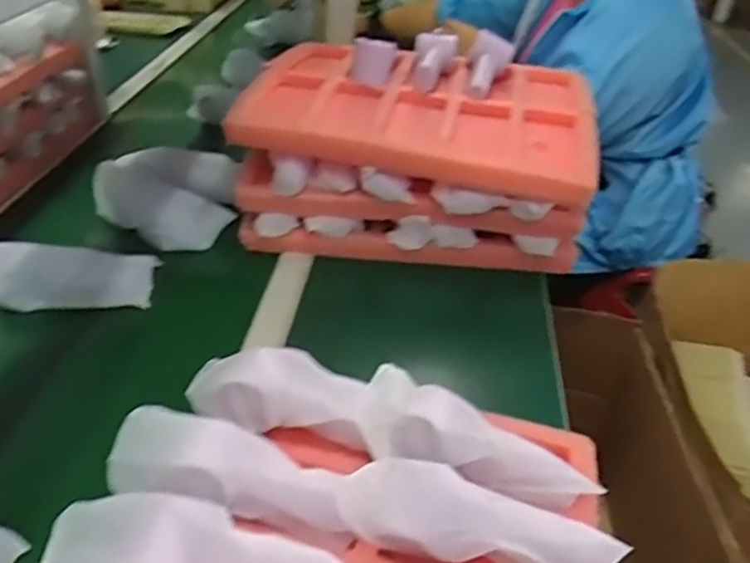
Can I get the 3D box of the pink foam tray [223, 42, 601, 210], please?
[{"bbox_3d":[0.053,-0.219,0.855,0.427,0.052,0.336,7,36,5],"label":"pink foam tray"}]

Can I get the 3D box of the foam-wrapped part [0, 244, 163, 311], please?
[{"bbox_3d":[-0.361,-0.011,0.757,0.196,0.059,0.064,-2,36,-9],"label":"foam-wrapped part"}]

